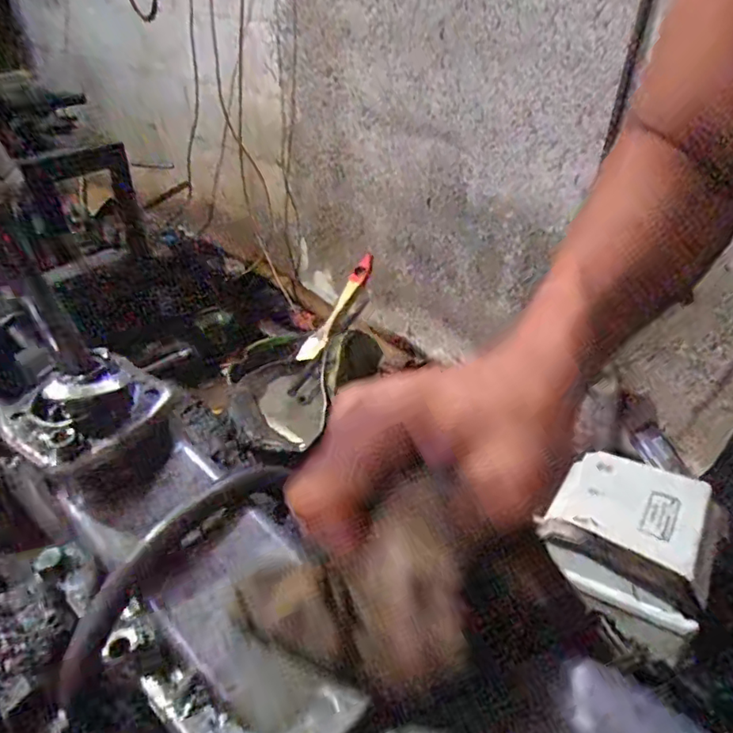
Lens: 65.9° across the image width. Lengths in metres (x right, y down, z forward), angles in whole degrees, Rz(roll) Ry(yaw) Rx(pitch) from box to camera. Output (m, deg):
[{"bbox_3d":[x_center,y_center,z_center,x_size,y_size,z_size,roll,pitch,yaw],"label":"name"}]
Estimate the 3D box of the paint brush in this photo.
[{"bbox_3d":[-0.028,-0.062,0.584,0.020,0.017,0.134,23,70,26],"label":"paint brush"}]

